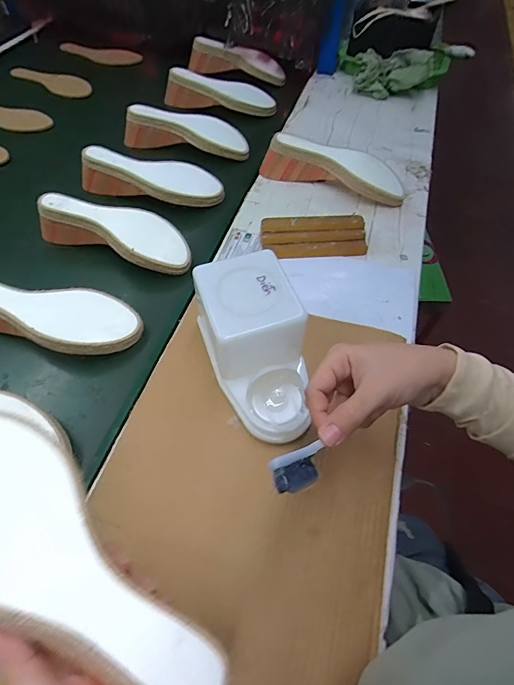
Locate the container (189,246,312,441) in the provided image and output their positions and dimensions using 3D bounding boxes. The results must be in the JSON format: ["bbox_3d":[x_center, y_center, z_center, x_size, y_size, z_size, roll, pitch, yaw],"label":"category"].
[{"bbox_3d":[-0.001,0.009,0.406,0.105,0.106,0.183,-15,57,-10],"label":"container"}]

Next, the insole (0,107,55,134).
[{"bbox_3d":[-0.545,-0.491,0.807,0.211,0.005,0.074,19,66,6],"label":"insole"}]

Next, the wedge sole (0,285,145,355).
[{"bbox_3d":[-0.273,-0.039,0.484,0.230,0.077,0.087,13,57,9],"label":"wedge sole"}]

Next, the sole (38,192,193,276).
[{"bbox_3d":[-0.212,-0.171,0.572,0.242,0.072,0.090,20,58,13],"label":"sole"}]

